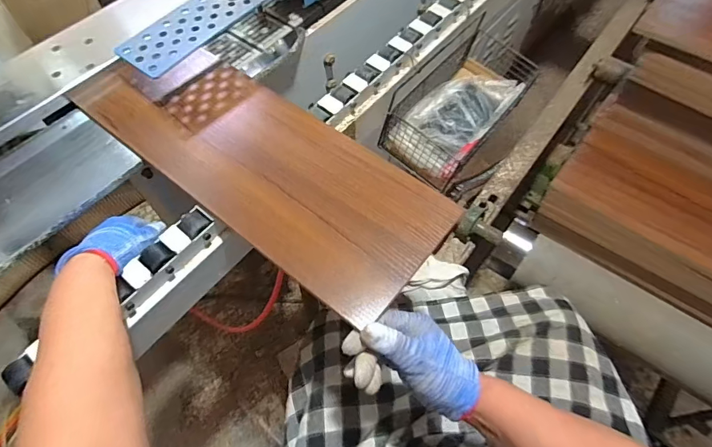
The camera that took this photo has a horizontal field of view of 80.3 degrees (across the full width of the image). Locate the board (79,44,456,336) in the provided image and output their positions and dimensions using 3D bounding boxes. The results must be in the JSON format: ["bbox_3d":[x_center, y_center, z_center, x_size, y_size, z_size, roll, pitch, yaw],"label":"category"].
[{"bbox_3d":[-0.112,-0.077,0.484,0.449,0.024,0.166,35,65,20],"label":"board"}]

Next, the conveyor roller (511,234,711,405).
[{"bbox_3d":[0.492,0.192,0.629,0.524,0.068,0.075,32,64,16],"label":"conveyor roller"}]

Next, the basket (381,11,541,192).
[{"bbox_3d":[0.169,-0.198,0.682,0.133,0.114,0.253,35,65,17],"label":"basket"}]

